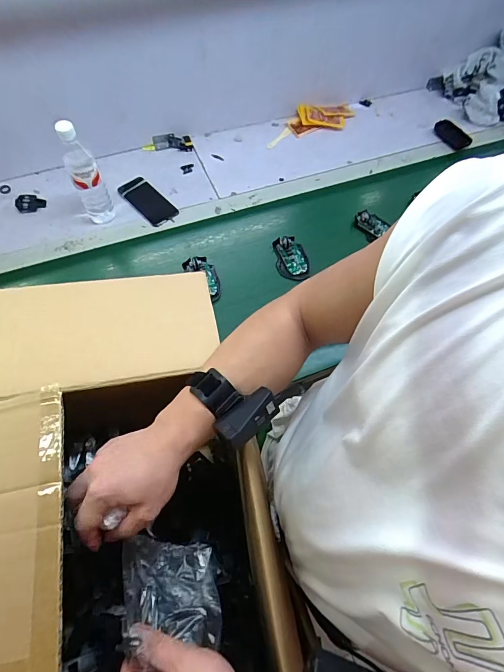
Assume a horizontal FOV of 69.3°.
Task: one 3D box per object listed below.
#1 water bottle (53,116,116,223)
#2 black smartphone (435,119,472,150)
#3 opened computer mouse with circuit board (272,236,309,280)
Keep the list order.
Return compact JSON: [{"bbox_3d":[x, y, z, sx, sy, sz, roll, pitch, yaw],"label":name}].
[{"bbox_3d":[-0.358,-0.349,0.778,0.062,0.232,0.073,-20,67,-12],"label":"water bottle"},{"bbox_3d":[0.567,-0.573,1.038,0.064,0.017,0.112,-30,69,-16],"label":"black smartphone"},{"bbox_3d":[0.090,-0.179,0.829,0.071,0.021,0.108,-5,65,-5],"label":"opened computer mouse with circuit board"}]

